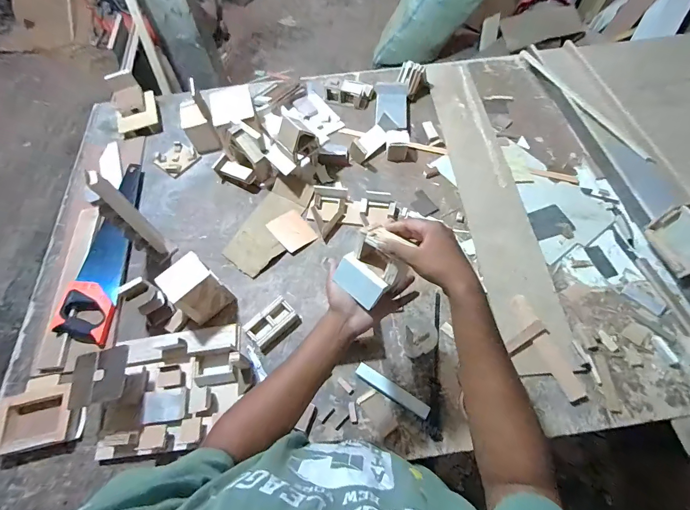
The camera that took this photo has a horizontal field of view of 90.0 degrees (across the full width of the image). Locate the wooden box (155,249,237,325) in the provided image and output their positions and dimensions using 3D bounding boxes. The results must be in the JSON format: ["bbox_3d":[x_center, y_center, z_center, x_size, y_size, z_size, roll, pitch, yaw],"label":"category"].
[{"bbox_3d":[-0.336,0.078,0.781,0.085,0.113,0.107,40,69,22],"label":"wooden box"}]

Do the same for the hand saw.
[{"bbox_3d":[-0.612,-0.036,0.913,0.120,0.039,0.540,-1,60,2],"label":"hand saw"}]

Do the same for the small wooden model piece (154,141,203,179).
[{"bbox_3d":[-0.518,-0.298,1.058,0.104,0.019,0.108,34,67,20],"label":"small wooden model piece"}]

